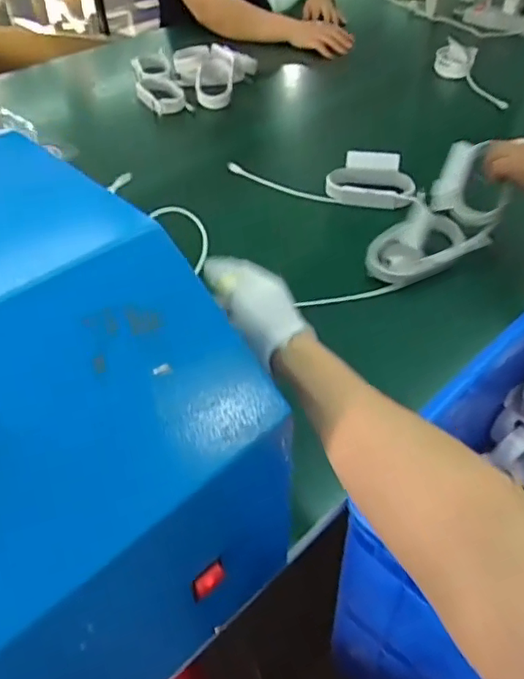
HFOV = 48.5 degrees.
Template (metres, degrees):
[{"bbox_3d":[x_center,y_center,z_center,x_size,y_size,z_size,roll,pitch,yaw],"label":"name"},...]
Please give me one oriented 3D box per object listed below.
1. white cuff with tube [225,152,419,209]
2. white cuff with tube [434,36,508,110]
[{"bbox_3d":[0.097,-0.261,0.920,0.306,0.049,0.091,12,47,13],"label":"white cuff with tube"},{"bbox_3d":[0.420,-0.532,1.195,0.077,0.057,0.318,1,45,3],"label":"white cuff with tube"}]

